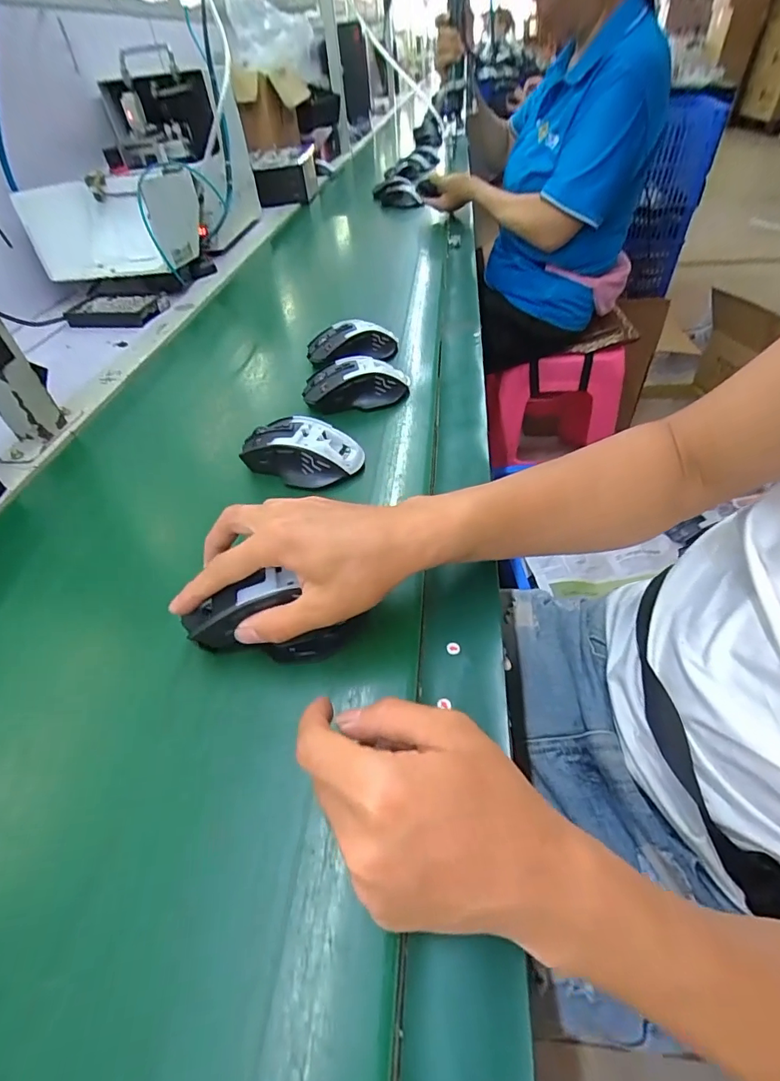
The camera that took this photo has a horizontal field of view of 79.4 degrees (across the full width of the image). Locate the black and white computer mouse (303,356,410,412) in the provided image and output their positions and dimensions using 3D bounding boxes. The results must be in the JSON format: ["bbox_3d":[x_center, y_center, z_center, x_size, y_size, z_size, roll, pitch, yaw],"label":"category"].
[{"bbox_3d":[-0.036,-0.173,0.517,0.116,0.039,0.060,-12,46,-5],"label":"black and white computer mouse"}]

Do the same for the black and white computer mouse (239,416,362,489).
[{"bbox_3d":[-0.083,-0.084,0.438,0.113,0.039,0.067,9,48,14],"label":"black and white computer mouse"}]

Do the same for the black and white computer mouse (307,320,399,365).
[{"bbox_3d":[-0.044,-0.244,0.583,0.114,0.040,0.062,-10,47,-5],"label":"black and white computer mouse"}]

